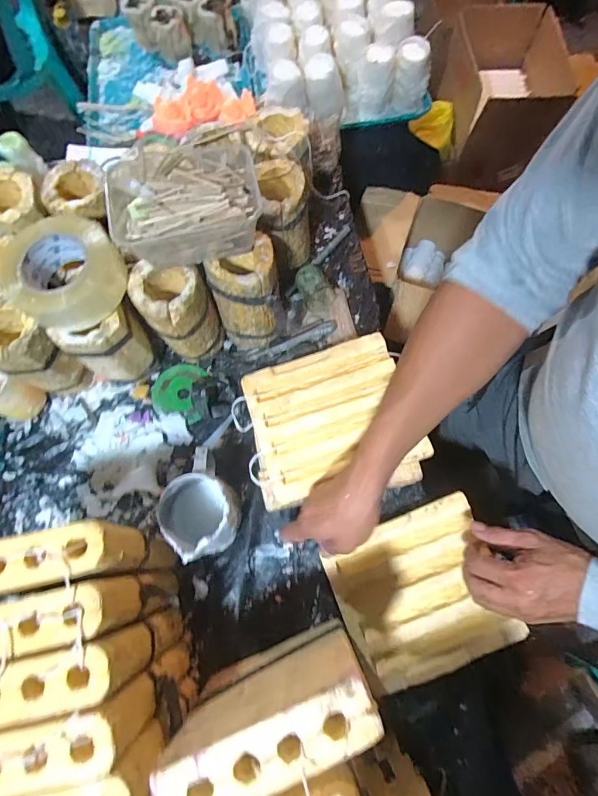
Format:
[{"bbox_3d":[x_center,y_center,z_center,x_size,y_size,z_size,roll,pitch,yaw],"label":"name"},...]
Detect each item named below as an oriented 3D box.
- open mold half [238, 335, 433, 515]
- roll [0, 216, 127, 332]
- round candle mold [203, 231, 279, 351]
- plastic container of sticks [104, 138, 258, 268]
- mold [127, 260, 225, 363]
[{"bbox_3d":[0.042,0.034,0.539,0.215,0.034,0.199,-18,73,-3],"label":"open mold half"},{"bbox_3d":[-0.276,-0.150,0.475,0.130,0.062,0.119,-41,75,-10],"label":"roll"},{"bbox_3d":[-0.073,-0.144,0.568,0.089,0.150,0.091,-1,72,2],"label":"round candle mold"},{"bbox_3d":[-0.137,-0.237,0.481,0.176,0.077,0.137,-20,73,-4],"label":"plastic container of sticks"},{"bbox_3d":[-0.161,-0.118,0.560,0.087,0.143,0.082,-1,72,2],"label":"mold"}]

